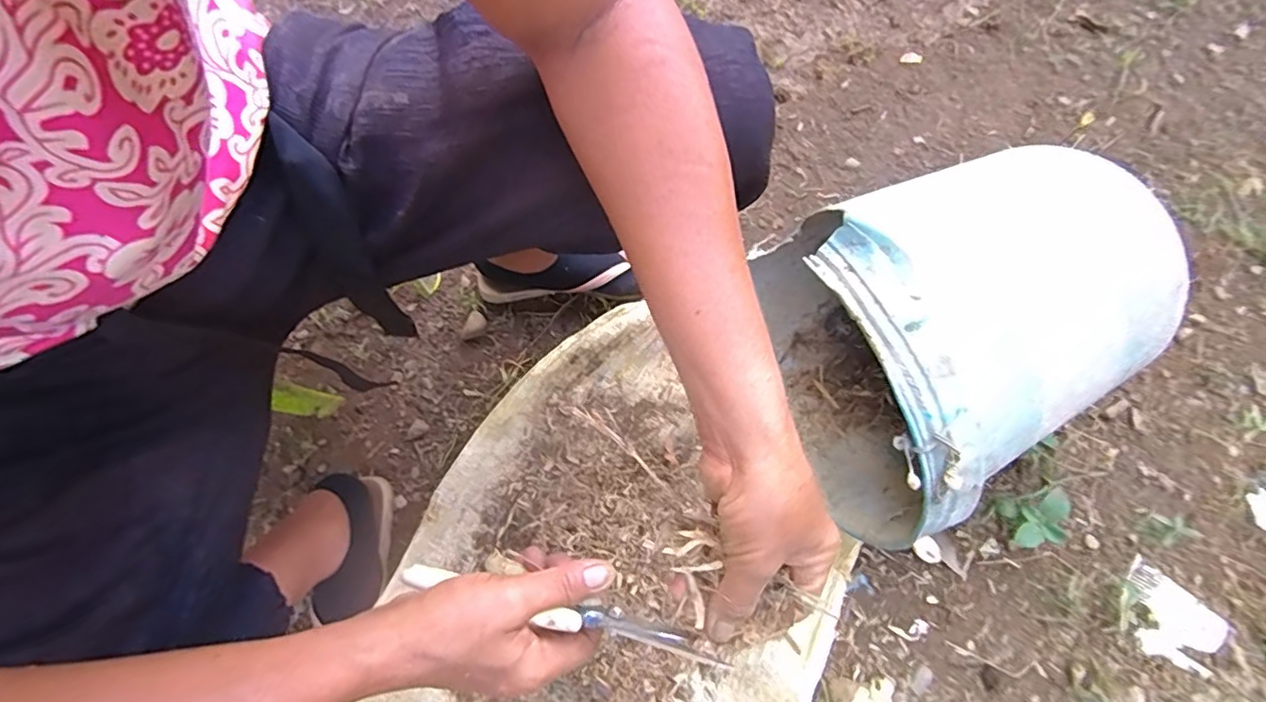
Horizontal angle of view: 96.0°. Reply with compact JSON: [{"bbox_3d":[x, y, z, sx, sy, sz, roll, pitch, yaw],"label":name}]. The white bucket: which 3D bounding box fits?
[{"bbox_3d":[0.302,-0.018,0.563,0.319,0.296,0.277,-28,85,-7],"label":"white bucket"}]

